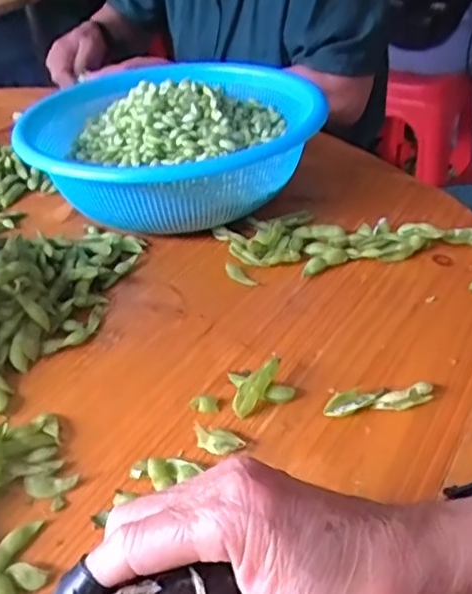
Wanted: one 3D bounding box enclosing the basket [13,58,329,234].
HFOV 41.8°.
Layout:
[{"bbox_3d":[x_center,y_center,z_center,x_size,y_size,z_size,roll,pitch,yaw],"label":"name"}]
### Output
[{"bbox_3d":[-0.059,-0.142,0.604,0.266,0.097,0.252,3,37,10],"label":"basket"}]

